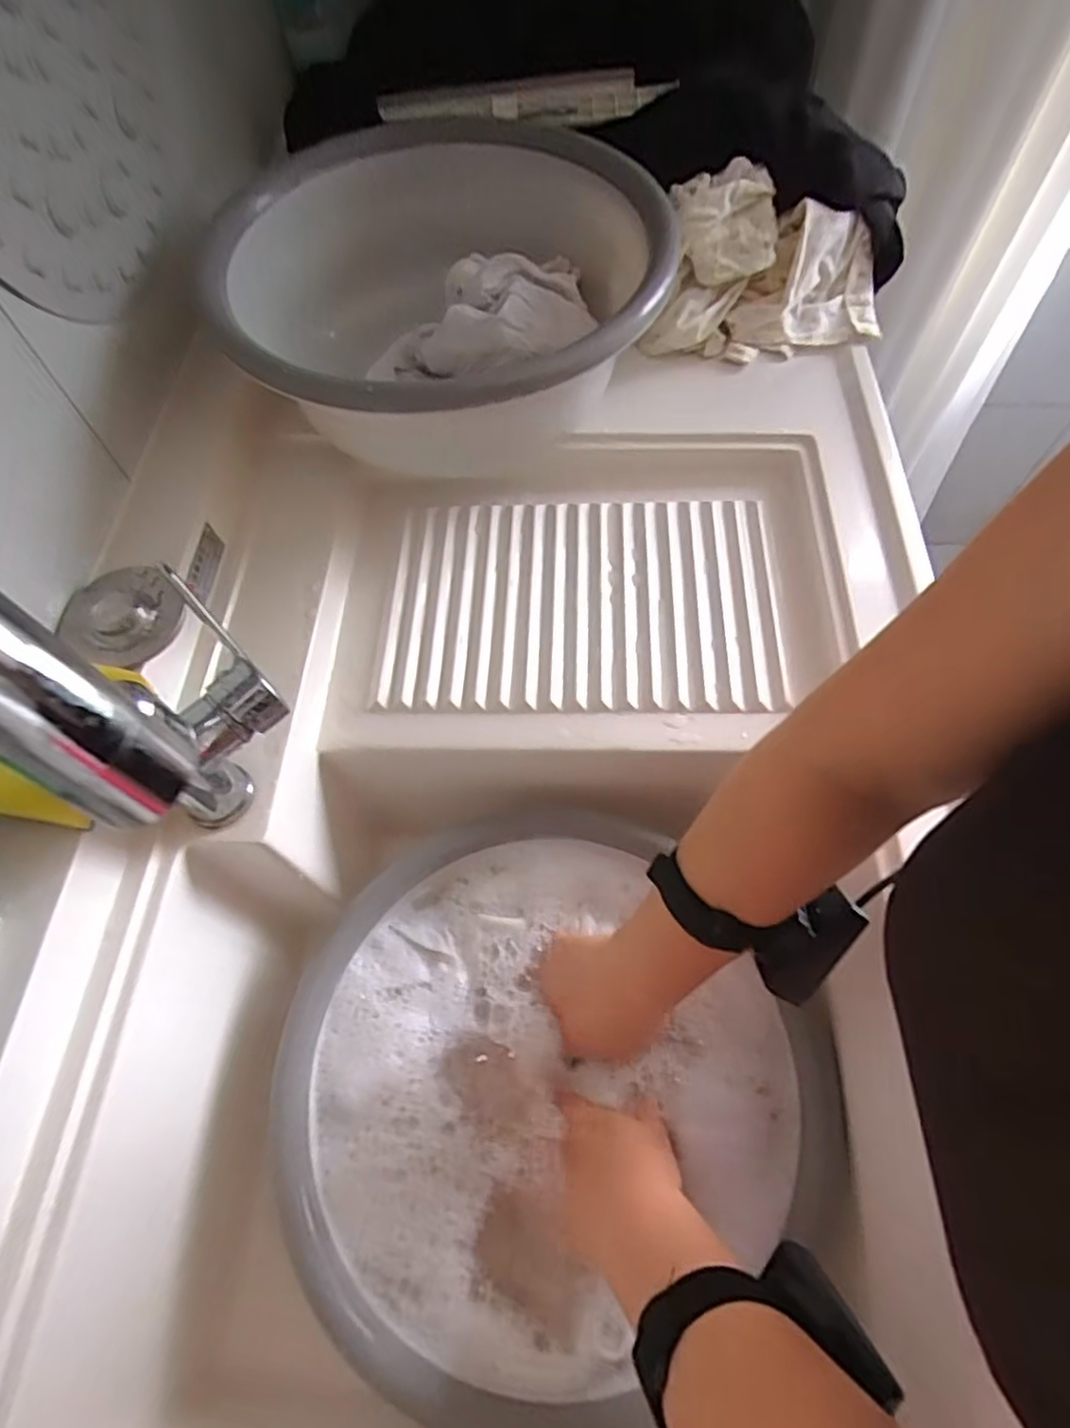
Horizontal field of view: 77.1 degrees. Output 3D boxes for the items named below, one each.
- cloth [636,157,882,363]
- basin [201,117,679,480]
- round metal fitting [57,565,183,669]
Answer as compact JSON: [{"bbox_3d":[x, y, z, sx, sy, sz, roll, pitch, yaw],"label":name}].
[{"bbox_3d":[0.220,-0.420,0.627,0.234,0.104,0.112,-5,63,0],"label":"cloth"},{"bbox_3d":[-0.064,-0.336,0.574,0.322,0.142,0.346,-1,63,2],"label":"basin"},{"bbox_3d":[-0.293,-0.073,0.472,0.085,0.015,0.075,35,69,18],"label":"round metal fitting"}]

